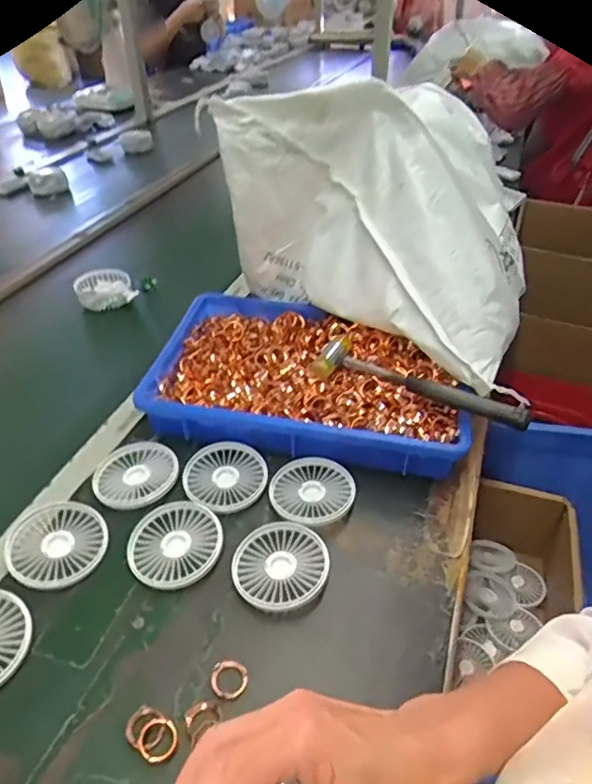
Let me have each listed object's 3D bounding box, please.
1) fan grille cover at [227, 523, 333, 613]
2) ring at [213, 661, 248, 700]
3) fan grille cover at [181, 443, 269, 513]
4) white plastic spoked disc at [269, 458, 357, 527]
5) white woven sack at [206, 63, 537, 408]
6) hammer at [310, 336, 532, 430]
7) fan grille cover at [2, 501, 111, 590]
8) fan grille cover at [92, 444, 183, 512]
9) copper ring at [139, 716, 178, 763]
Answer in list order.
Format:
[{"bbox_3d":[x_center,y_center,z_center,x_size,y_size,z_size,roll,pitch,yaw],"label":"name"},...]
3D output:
[{"bbox_3d":[-0.014,0.161,0.509,0.086,0.016,0.082,-21,44,-24],"label":"fan grille cover"},{"bbox_3d":[-0.053,0.230,0.438,0.028,0.006,0.027,0,39,0],"label":"ring"},{"bbox_3d":[-0.076,0.091,0.590,0.087,0.014,0.089,-11,40,-14],"label":"fan grille cover"},{"bbox_3d":[0.016,0.103,0.575,0.086,0.019,0.083,0,39,0],"label":"white plastic spoked disc"},{"bbox_3d":[0.111,-0.199,0.662,0.352,0.263,0.177,25,45,27],"label":"white woven sack"},{"bbox_3d":[0.134,-0.014,0.608,0.240,0.026,0.063,18,42,21],"label":"hammer"},{"bbox_3d":[-0.226,0.143,0.521,0.090,0.017,0.087,27,46,29],"label":"fan grille cover"},{"bbox_3d":[-0.170,0.088,0.585,0.080,0.014,0.086,30,47,31],"label":"fan grille cover"},{"bbox_3d":[-0.100,0.254,0.401,0.027,0.006,0.028,0,39,0],"label":"copper ring"}]

